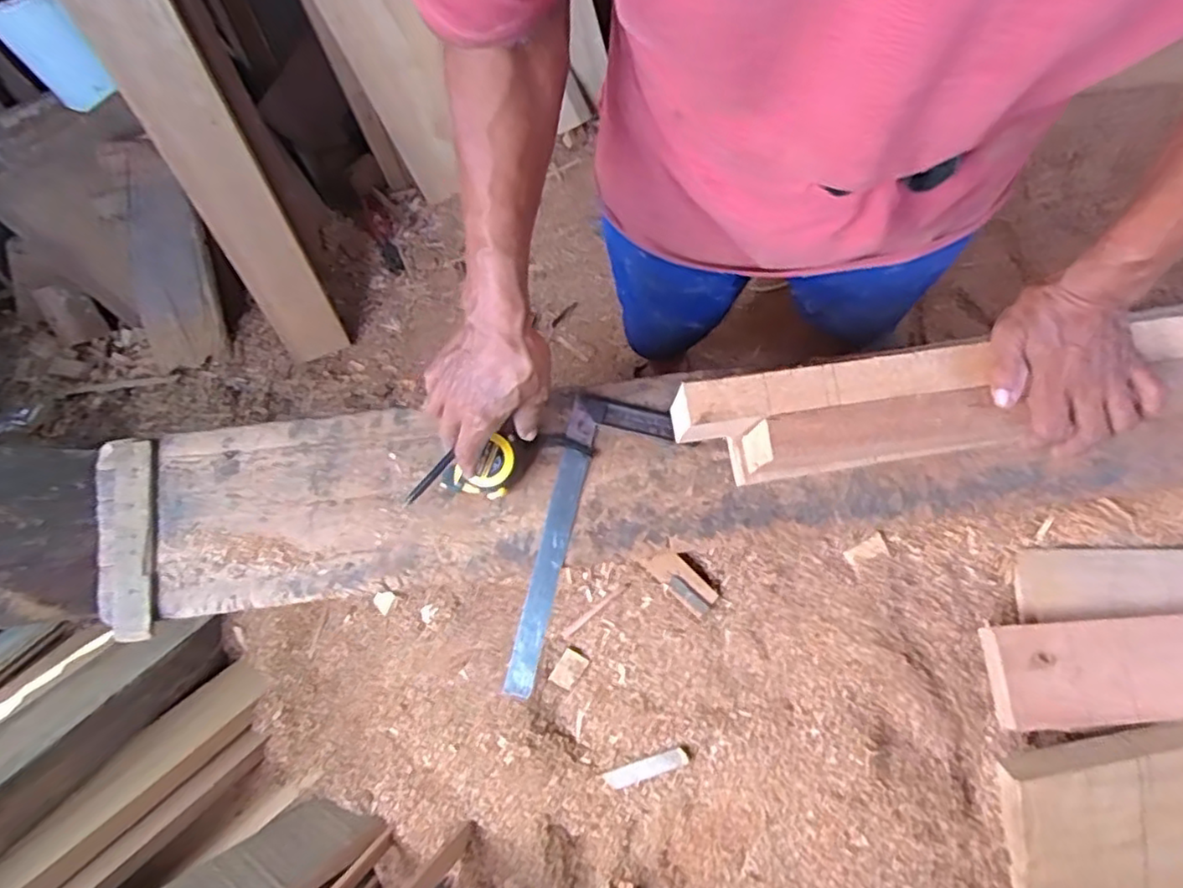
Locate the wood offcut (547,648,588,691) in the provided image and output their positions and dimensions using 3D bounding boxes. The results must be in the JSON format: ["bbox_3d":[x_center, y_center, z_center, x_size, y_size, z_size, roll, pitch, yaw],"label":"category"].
[{"bbox_3d":[-0.031,0.300,0.886,0.034,0.010,0.049,32,79,6],"label":"wood offcut"}]

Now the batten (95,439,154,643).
[{"bbox_3d":[-0.470,0.094,0.668,0.053,0.011,0.198,-8,78,-3],"label":"batten"}]

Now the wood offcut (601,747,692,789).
[{"bbox_3d":[0.066,0.399,0.818,0.113,0.008,0.022,-27,78,16],"label":"wood offcut"}]

